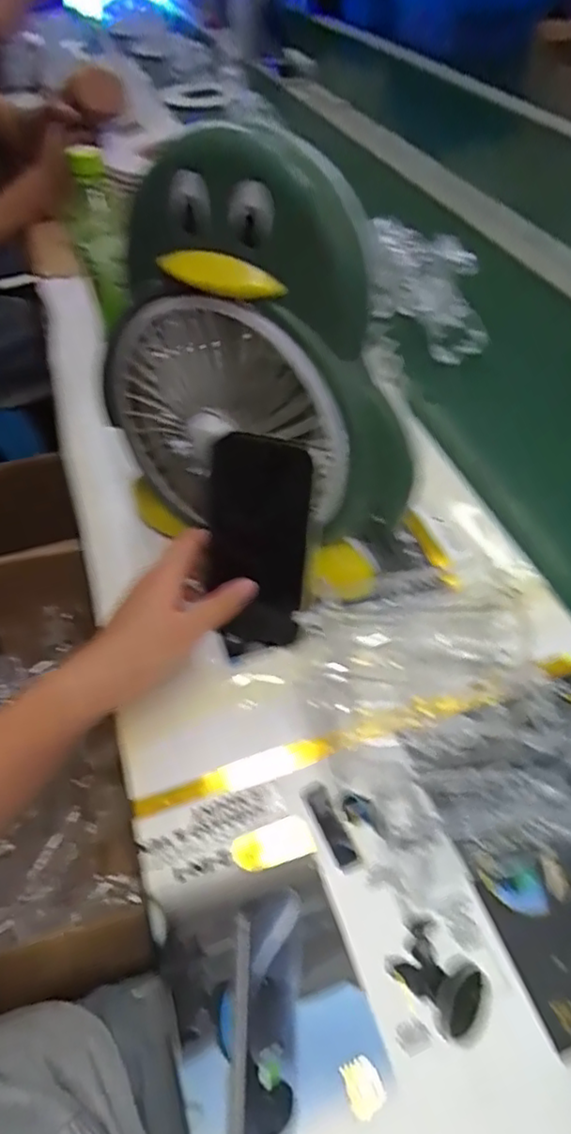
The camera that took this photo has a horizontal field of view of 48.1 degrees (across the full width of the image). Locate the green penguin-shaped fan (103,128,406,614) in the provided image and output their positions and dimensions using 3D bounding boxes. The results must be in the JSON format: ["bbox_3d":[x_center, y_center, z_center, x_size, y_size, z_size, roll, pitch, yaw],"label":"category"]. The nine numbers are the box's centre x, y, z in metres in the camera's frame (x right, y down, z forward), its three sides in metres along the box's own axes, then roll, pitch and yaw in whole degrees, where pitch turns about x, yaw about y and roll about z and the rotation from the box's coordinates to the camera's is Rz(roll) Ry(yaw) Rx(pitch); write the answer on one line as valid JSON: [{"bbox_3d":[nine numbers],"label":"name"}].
[{"bbox_3d":[-0.027,-0.116,0.435,0.227,0.278,0.085,29,56,25],"label":"green penguin-shaped fan"}]

